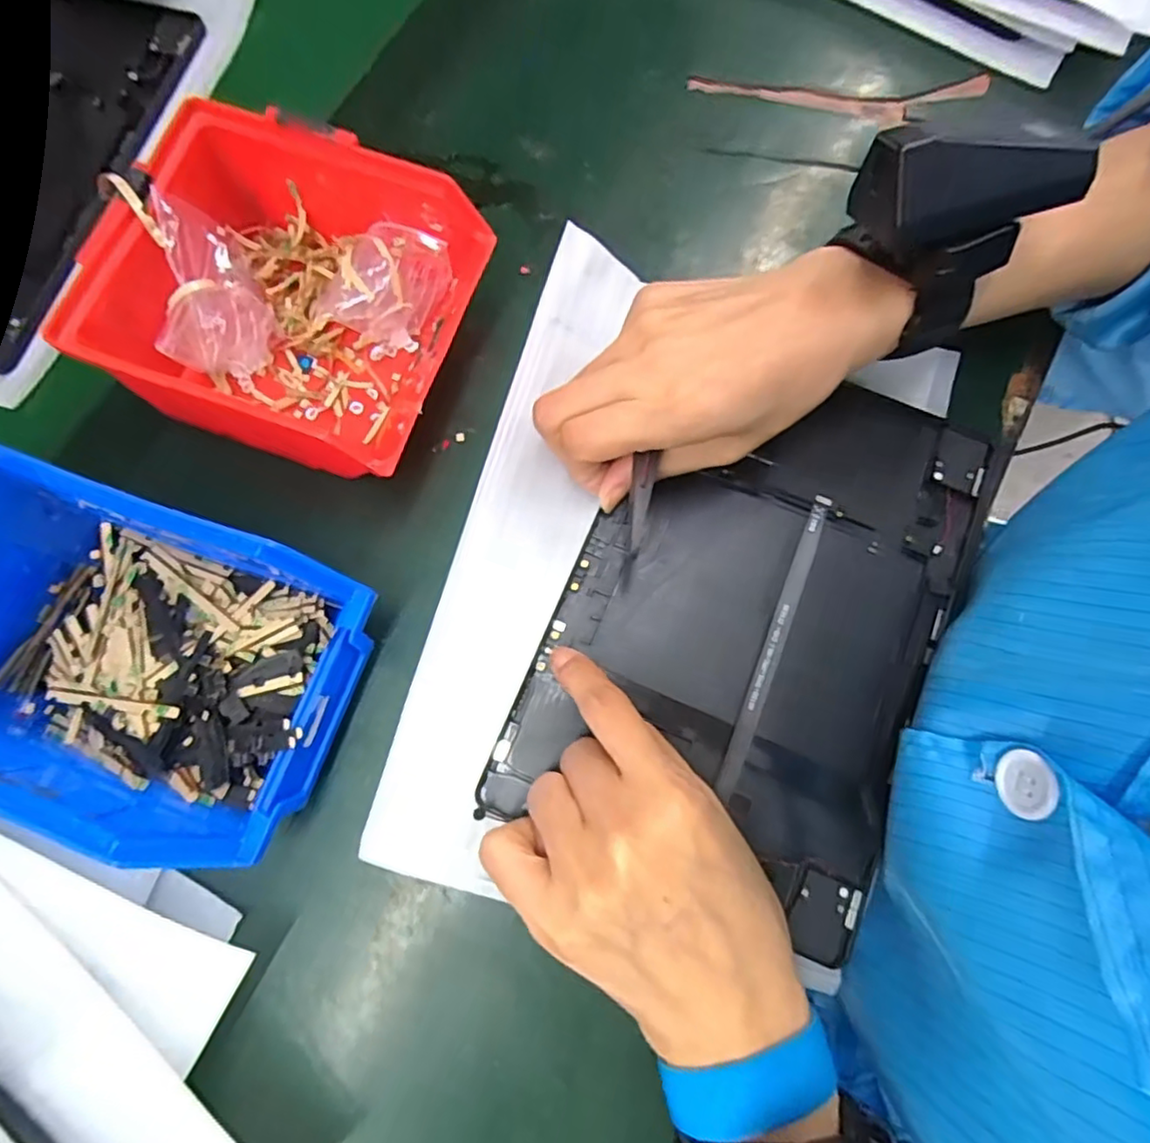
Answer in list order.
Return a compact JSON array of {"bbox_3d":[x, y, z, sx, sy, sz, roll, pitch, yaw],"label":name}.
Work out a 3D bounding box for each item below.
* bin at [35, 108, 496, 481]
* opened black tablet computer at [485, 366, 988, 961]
[{"bbox_3d":[-0.120,-0.113,0.273,0.134,0.071,0.116,18,77,6],"label":"bin"},{"bbox_3d":[0.076,0.016,0.274,0.153,0.008,0.226,22,77,6],"label":"opened black tablet computer"}]

